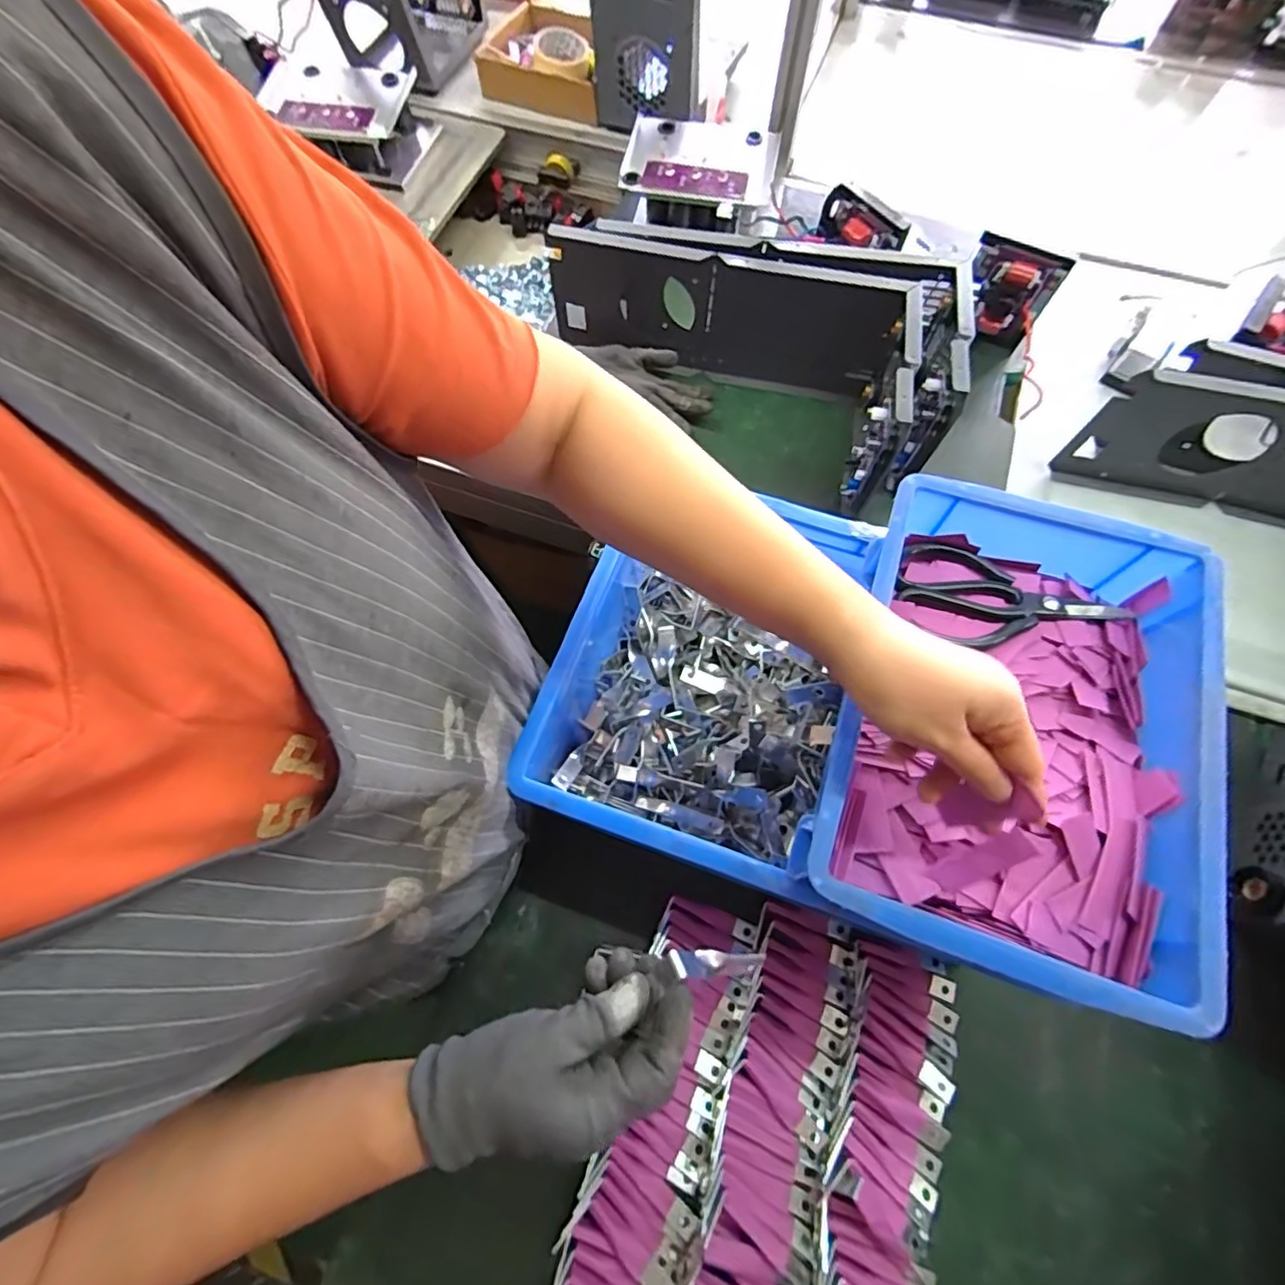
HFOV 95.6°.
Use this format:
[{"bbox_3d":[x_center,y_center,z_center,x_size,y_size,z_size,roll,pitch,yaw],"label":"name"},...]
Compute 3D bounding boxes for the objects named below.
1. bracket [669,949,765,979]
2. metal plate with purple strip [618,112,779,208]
[{"bbox_3d":[0.045,0.188,0.341,0.071,0.010,0.014,22,64,-32],"label":"bracket"},{"bbox_3d":[0.074,-0.648,0.797,0.204,0.033,0.167,13,69,5],"label":"metal plate with purple strip"}]

